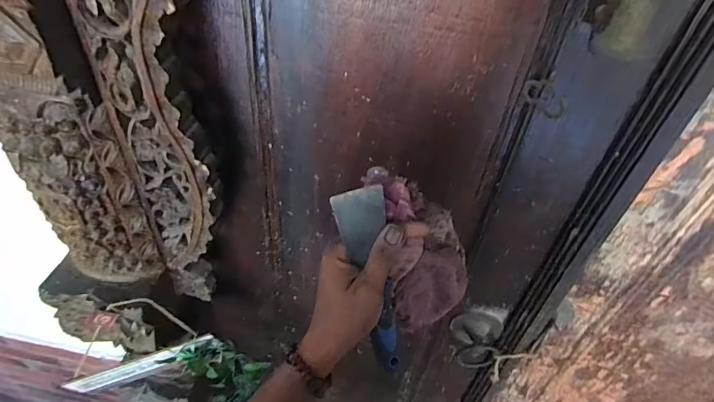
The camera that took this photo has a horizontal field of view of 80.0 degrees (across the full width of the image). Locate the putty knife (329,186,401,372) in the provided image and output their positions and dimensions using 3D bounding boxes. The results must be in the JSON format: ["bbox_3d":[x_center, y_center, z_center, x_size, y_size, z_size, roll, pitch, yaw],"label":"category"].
[{"bbox_3d":[0.017,0.080,0.408,0.044,0.186,0.018,-18,15,-24],"label":"putty knife"}]

